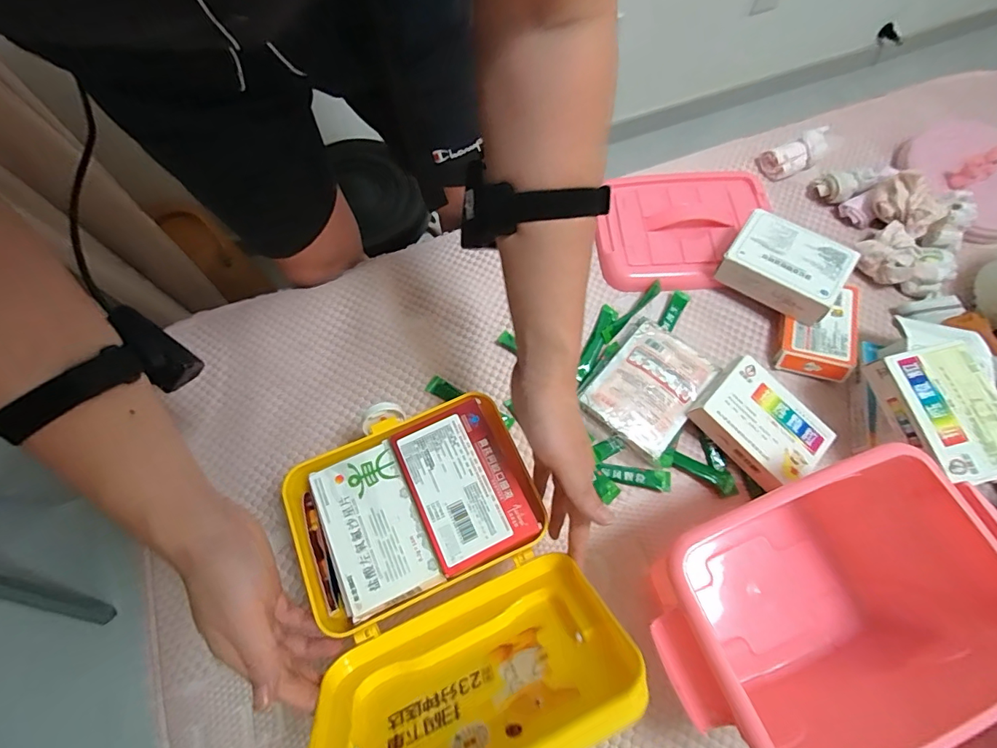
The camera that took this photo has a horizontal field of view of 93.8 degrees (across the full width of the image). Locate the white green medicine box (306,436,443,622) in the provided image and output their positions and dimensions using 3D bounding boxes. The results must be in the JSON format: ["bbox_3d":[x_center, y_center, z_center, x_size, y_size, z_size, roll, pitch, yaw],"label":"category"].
[{"bbox_3d":[-0.113,0.137,0.420,0.081,0.011,0.135,-24,70,-9],"label":"white green medicine box"}]

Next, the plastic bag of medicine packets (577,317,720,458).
[{"bbox_3d":[0.187,0.015,0.590,0.118,0.038,0.158,36,73,13],"label":"plastic bag of medicine packets"}]

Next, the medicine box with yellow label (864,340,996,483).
[{"bbox_3d":[0.467,0.040,0.484,0.101,0.032,0.136,-12,69,-4],"label":"medicine box with yellow label"}]

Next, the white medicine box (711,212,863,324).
[{"bbox_3d":[0.373,-0.142,0.608,0.136,0.050,0.101,33,72,13],"label":"white medicine box"}]

